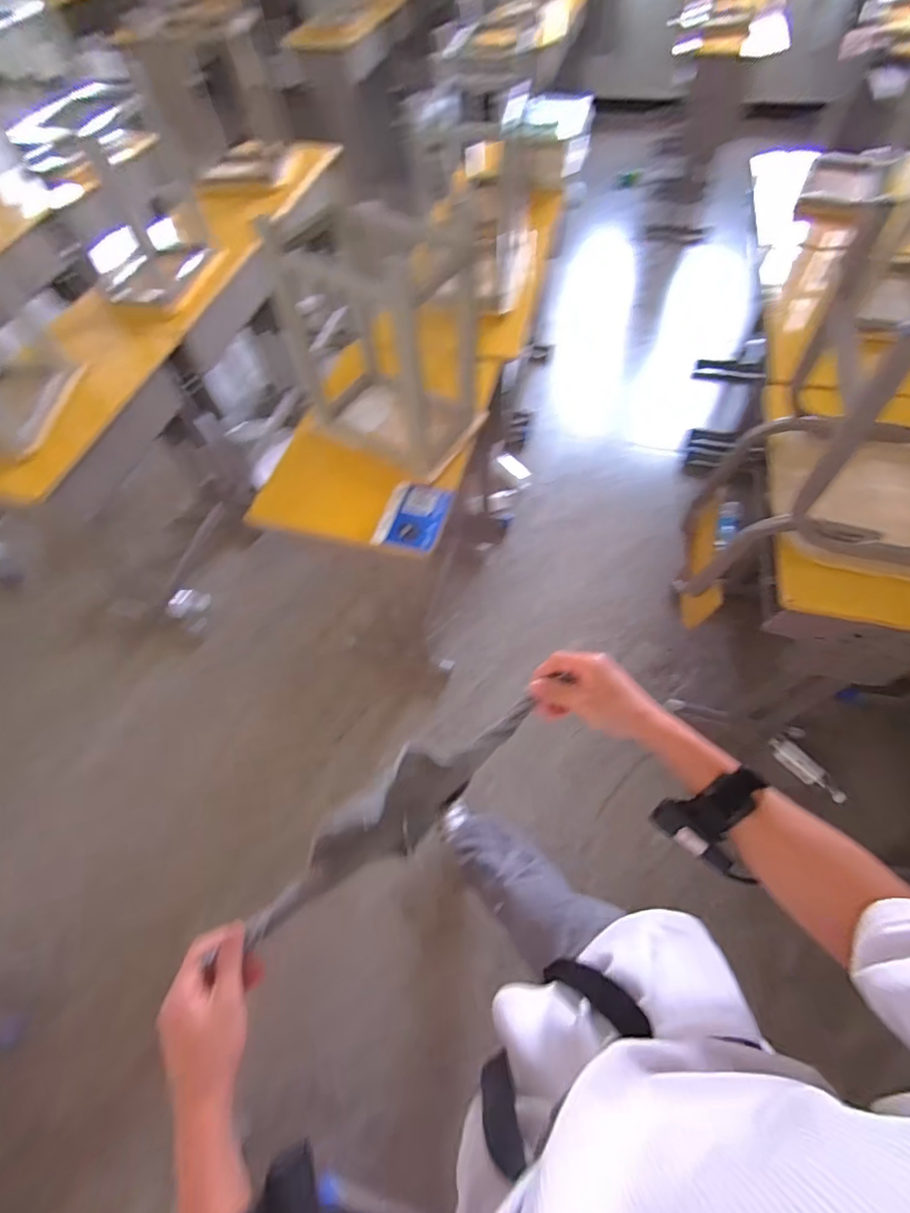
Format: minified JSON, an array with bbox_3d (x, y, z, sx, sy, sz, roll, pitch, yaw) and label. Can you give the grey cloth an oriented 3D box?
[{"bbox_3d":[-0.059,0.199,0.504,0.328,0.103,0.063,-35,64,-16],"label":"grey cloth"}]

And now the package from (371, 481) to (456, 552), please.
[{"bbox_3d":[-0.083,-0.182,1.005,0.120,0.029,0.160,12,61,11],"label":"package"}]

